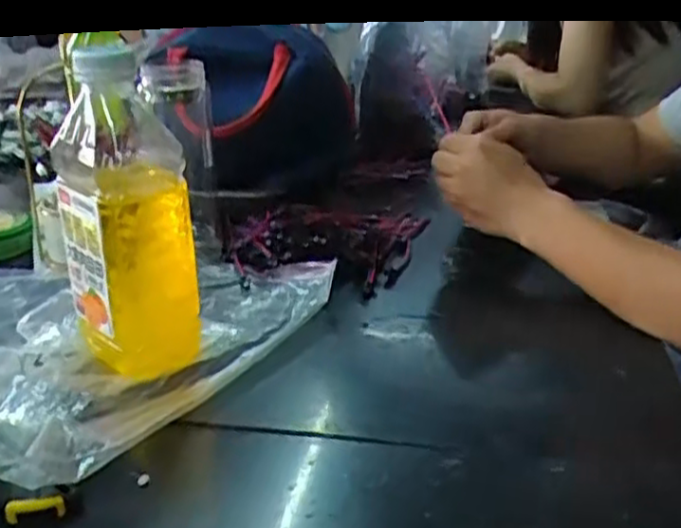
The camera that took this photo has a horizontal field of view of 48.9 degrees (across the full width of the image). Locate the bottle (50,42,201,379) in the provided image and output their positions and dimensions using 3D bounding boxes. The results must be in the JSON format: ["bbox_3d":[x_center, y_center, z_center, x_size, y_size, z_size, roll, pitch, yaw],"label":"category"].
[{"bbox_3d":[-0.146,-0.029,0.514,0.087,0.206,0.067,-13,27,-23],"label":"bottle"}]

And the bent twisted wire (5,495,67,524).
[{"bbox_3d":[-0.165,0.132,0.406,0.030,0.014,0.006,-6,25,-9],"label":"bent twisted wire"}]

